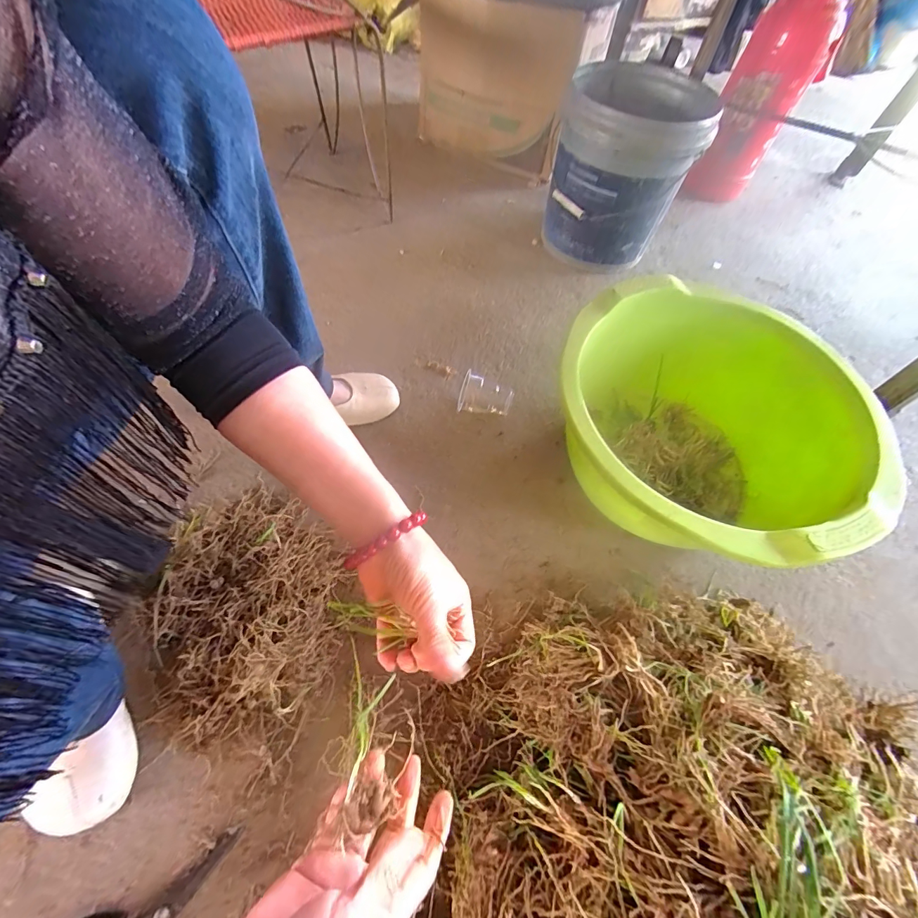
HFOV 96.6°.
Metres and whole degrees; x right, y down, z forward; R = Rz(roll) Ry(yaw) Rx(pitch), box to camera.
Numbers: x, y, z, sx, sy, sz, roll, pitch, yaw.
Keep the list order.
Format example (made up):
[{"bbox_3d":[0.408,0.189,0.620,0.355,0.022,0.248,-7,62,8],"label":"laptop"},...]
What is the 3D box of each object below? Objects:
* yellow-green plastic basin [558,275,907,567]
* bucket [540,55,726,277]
[{"bbox_3d":[0.302,-0.035,0.543,0.348,0.185,0.364,2,59,-3],"label":"yellow-green plastic basin"},{"bbox_3d":[0.304,-0.550,0.800,0.240,0.262,0.262,16,59,5],"label":"bucket"}]

